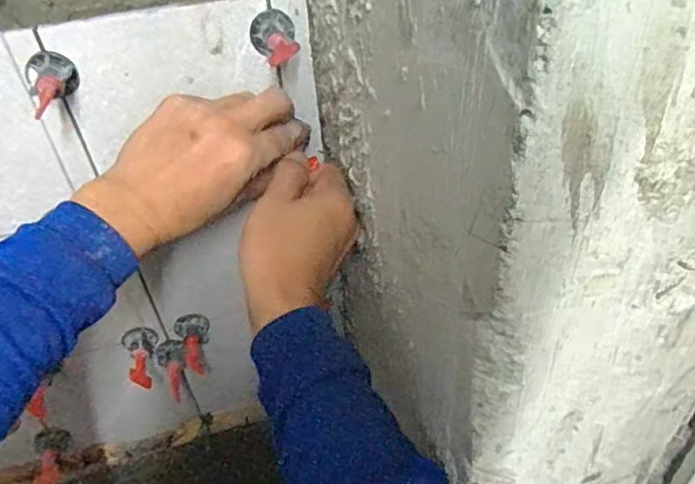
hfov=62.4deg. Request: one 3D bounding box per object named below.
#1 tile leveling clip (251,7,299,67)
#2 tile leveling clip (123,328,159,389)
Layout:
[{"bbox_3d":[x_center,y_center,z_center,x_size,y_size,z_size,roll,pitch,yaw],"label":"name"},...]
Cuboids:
[{"bbox_3d":[-0.049,-0.137,0.391,0.030,0.026,0.048,-10,42,-6],"label":"tile leveling clip"},{"bbox_3d":[-0.196,0.111,0.543,0.031,0.028,0.056,-10,55,-6],"label":"tile leveling clip"}]

